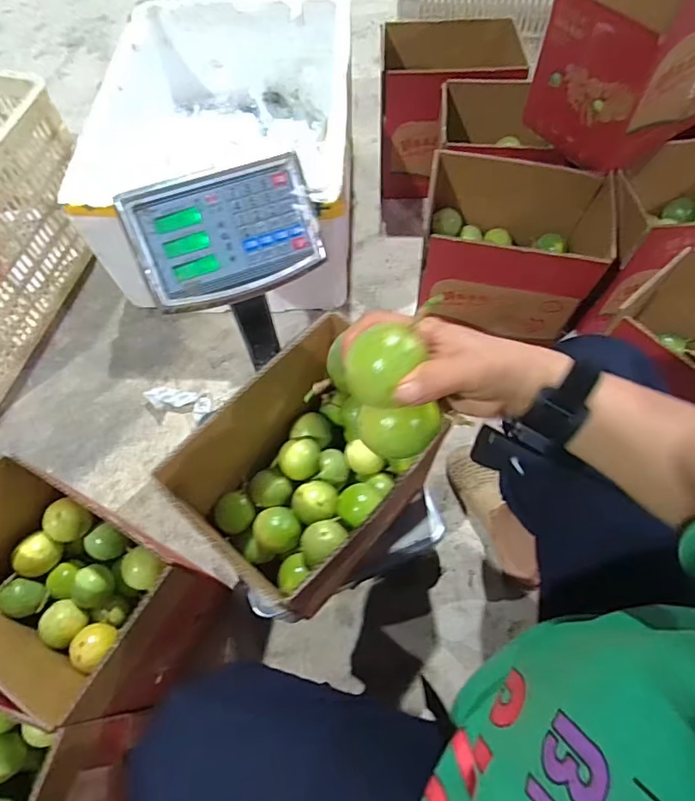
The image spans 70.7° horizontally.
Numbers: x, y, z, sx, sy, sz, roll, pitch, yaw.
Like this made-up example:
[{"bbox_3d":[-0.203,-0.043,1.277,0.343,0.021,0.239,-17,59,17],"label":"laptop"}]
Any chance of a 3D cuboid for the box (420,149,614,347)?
[{"bbox_3d":[0.281,-0.263,0.875,0.272,0.239,0.207,9,64,6],"label":"box"}]

